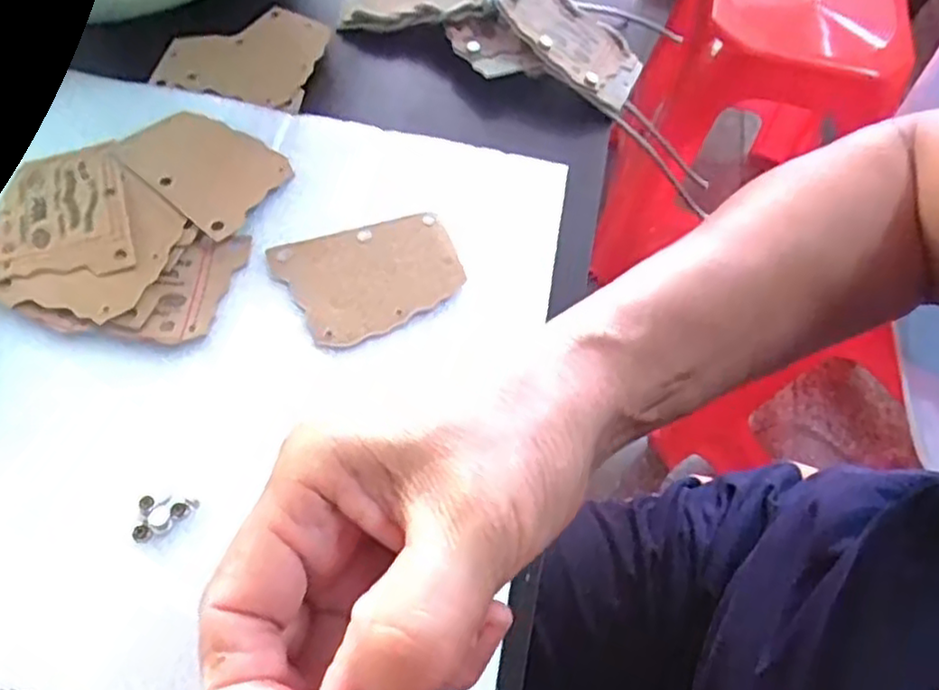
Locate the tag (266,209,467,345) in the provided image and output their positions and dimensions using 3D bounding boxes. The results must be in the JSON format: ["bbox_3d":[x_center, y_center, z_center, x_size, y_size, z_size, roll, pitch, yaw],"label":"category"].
[{"bbox_3d":[-0.042,-0.030,0.296,0.077,0.004,0.054,-14,62,-13],"label":"tag"}]

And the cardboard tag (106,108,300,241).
[{"bbox_3d":[-0.123,-0.084,0.321,0.076,0.004,0.055,33,56,15],"label":"cardboard tag"}]

